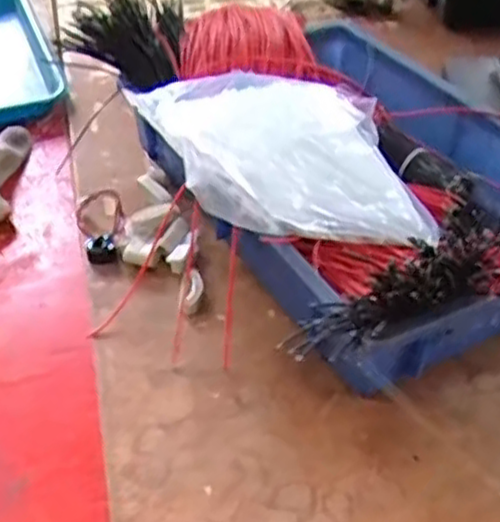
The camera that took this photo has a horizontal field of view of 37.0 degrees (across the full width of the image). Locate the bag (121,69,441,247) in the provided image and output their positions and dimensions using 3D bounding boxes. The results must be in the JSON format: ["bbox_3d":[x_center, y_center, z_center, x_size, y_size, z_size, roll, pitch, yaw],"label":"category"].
[{"bbox_3d":[0.024,-0.095,0.628,0.222,0.064,0.208,-8,42,-7],"label":"bag"}]

